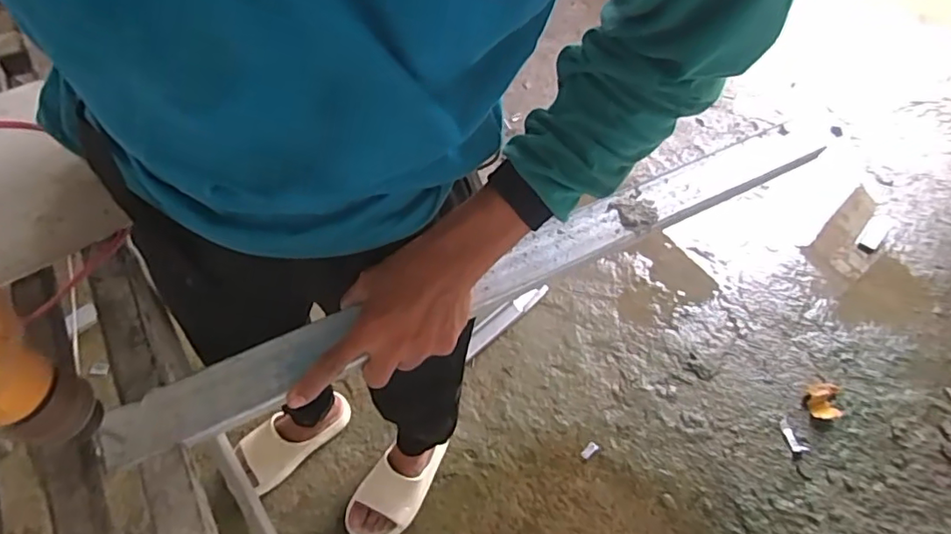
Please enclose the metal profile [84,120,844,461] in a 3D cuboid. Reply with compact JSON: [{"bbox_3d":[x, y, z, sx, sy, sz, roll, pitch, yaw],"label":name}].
[{"bbox_3d":[0.036,-0.002,0.498,0.653,0.015,0.053,-23,56,-16],"label":"metal profile"}]

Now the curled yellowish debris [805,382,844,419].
[{"bbox_3d":[0.752,0.286,1.256,0.065,0.019,0.095,14,54,11],"label":"curled yellowish debris"}]

